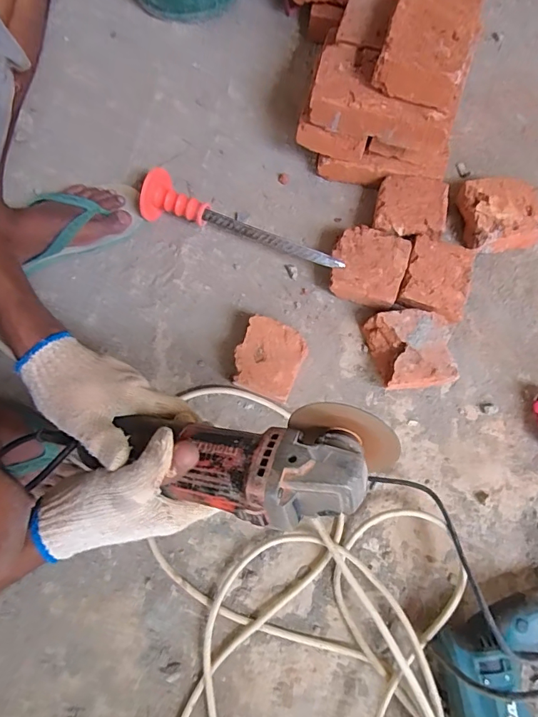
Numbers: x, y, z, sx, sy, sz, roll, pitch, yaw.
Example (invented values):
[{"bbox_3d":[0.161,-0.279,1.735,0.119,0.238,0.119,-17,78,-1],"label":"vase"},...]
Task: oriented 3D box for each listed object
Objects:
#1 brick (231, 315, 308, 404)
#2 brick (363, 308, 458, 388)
[{"bbox_3d":[0.002,0.001,0.648,0.093,0.047,0.103,24,77,7],"label":"brick"},{"bbox_3d":[0.205,-0.009,0.659,0.109,0.063,0.112,-9,71,-3],"label":"brick"}]

